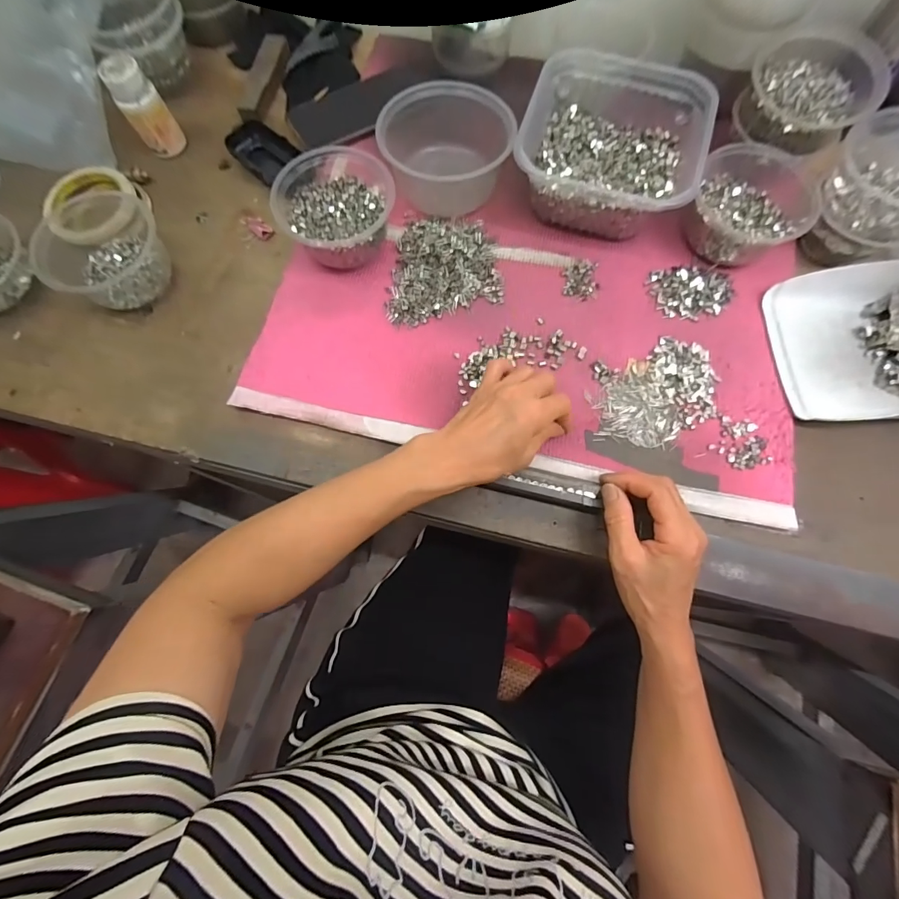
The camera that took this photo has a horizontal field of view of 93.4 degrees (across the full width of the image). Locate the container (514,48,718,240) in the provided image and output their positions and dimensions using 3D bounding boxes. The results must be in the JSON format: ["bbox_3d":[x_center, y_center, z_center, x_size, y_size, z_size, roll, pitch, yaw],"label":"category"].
[{"bbox_3d":[0.164,-0.311,0.440,0.169,0.072,0.164,17,74,5],"label":"container"}]

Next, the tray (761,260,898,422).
[{"bbox_3d":[0.410,-0.106,0.378,0.176,0.081,0.156,-2,74,0],"label":"tray"}]

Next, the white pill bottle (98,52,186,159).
[{"bbox_3d":[-0.341,-0.381,0.469,0.042,0.072,0.040,-37,77,-10],"label":"white pill bottle"}]

